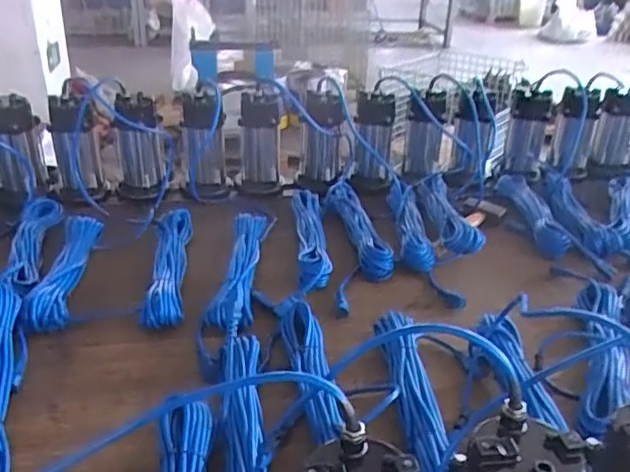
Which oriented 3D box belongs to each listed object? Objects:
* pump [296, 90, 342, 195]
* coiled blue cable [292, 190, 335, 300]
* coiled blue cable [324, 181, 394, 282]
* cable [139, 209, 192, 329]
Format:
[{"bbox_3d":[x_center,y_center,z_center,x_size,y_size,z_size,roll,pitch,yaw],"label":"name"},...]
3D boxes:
[{"bbox_3d":[0.014,-0.234,1.441,0.102,0.223,0.131,1,27,-1],"label":"pump"},{"bbox_3d":[-0.010,0.002,1.204,0.063,0.044,0.371,0,27,-4],"label":"coiled blue cable"},{"bbox_3d":[0.083,-0.037,1.267,0.082,0.078,0.372,-3,28,-9],"label":"coiled blue cable"},{"bbox_3d":[-0.262,0.043,1.090,0.074,0.048,0.316,-3,28,-9],"label":"cable"}]

